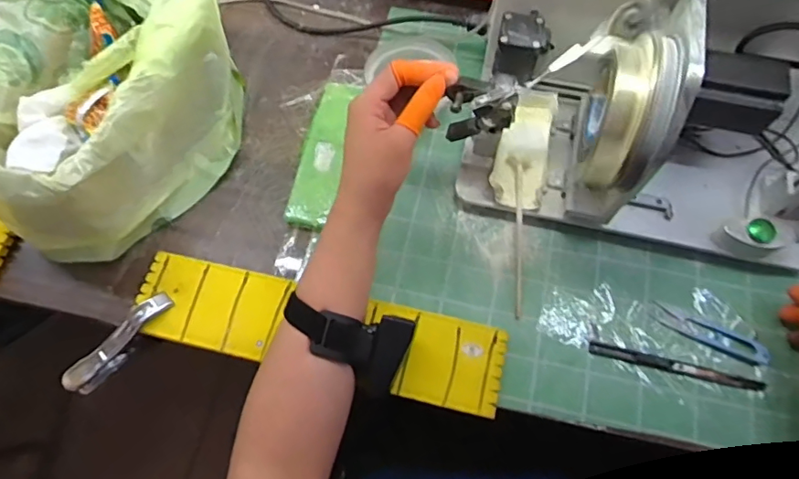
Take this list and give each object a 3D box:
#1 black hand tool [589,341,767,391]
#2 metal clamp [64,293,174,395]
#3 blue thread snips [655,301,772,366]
[{"bbox_3d":[0.254,0.117,0.481,0.153,0.009,0.013,13,67,6],"label":"black hand tool"},{"bbox_3d":[-0.264,0.099,0.504,0.022,0.040,0.116,41,72,17],"label":"metal clamp"},{"bbox_3d":[0.292,0.089,0.492,0.100,0.012,0.023,27,69,12],"label":"blue thread snips"}]

